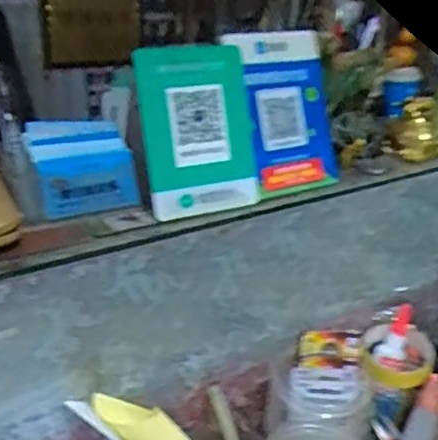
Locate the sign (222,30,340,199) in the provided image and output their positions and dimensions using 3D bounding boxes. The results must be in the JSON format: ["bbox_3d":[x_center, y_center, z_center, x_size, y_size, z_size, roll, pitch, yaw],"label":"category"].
[{"bbox_3d":[0.076,-0.117,0.646,0.108,0.170,0.009,-16,10,-28],"label":"sign"}]

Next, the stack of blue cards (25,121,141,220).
[{"bbox_3d":[-0.145,-0.058,0.610,0.107,0.068,0.110,-6,25,-17],"label":"stack of blue cards"}]

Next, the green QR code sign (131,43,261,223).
[{"bbox_3d":[-0.020,-0.088,0.591,0.127,0.164,0.013,-13,10,-31],"label":"green QR code sign"}]

